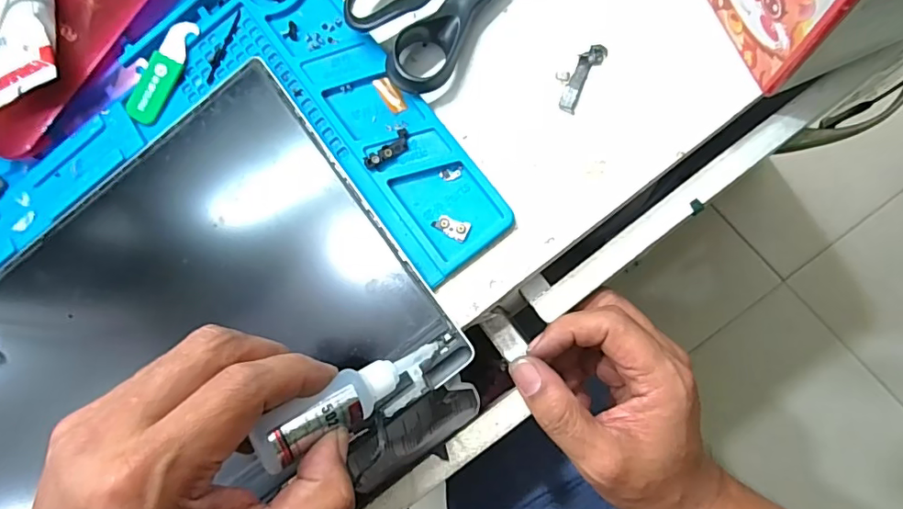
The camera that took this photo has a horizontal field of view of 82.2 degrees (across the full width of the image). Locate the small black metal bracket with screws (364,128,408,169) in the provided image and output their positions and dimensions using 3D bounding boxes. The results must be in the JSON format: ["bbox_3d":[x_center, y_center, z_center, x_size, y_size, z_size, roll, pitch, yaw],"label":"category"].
[{"bbox_3d":[-0.036,-0.058,0.293,0.029,0.006,0.011,-41,76,4],"label":"small black metal bracket with screws"}]

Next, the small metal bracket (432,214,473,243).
[{"bbox_3d":[0.000,-0.015,0.283,0.020,0.004,0.011,30,89,15],"label":"small metal bracket"}]

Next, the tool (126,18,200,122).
[{"bbox_3d":[-0.187,-0.118,0.333,0.020,0.005,0.070,29,88,15],"label":"tool"}]

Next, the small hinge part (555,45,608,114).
[{"bbox_3d":[0.068,-0.098,0.283,0.018,0.005,0.040,30,88,15],"label":"small hinge part"}]

